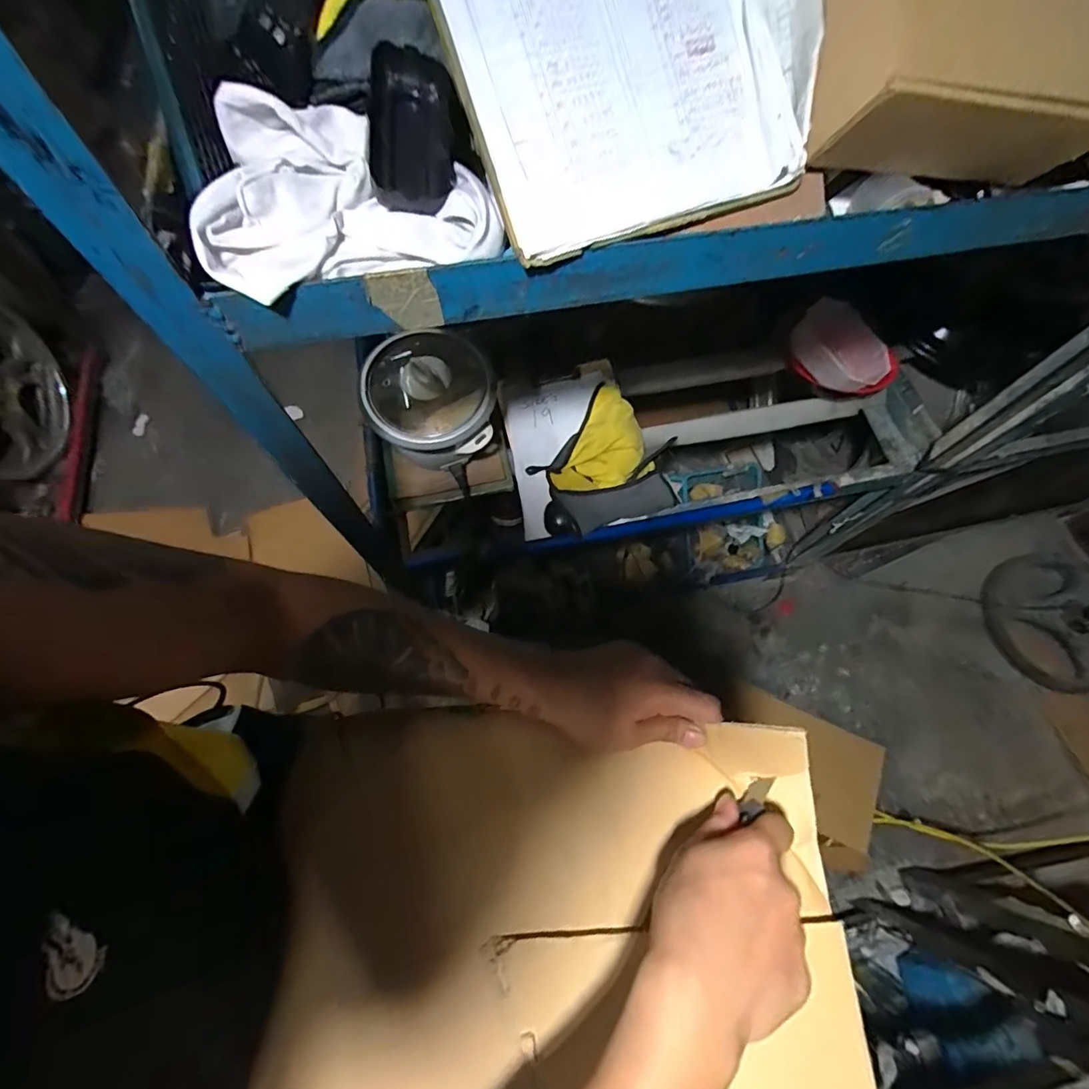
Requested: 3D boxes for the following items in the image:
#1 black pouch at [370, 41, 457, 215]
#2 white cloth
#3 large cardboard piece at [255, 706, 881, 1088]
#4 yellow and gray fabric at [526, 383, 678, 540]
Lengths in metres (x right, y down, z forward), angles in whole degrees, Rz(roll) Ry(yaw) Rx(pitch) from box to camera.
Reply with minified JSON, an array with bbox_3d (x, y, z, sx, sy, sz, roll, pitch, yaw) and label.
[{"bbox_3d":[-0.087,-0.277,0.337,0.056,0.036,0.108,-3,69,-3],"label":"black pouch"},{"bbox_3d":[-0.131,-0.233,0.328,0.180,0.037,0.120,-16,88,-11],"label":"white cloth"},{"bbox_3d":[0.009,0.326,0.337,0.409,0.050,0.394,0,69,-1],"label":"large cardboard piece"},{"bbox_3d":[0.091,-0.141,0.878,0.235,0.096,0.221,-23,72,-10],"label":"yellow and gray fabric"}]

